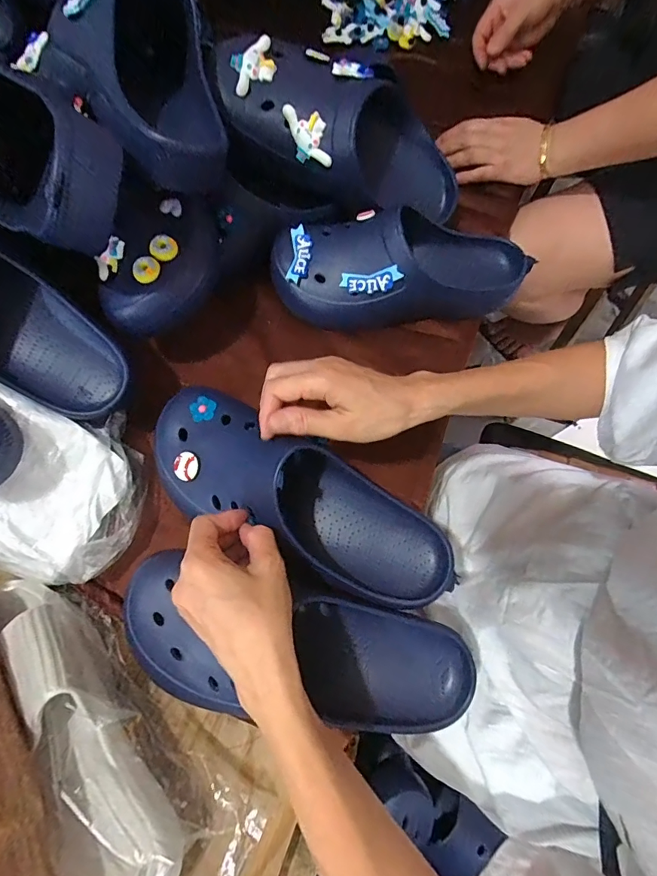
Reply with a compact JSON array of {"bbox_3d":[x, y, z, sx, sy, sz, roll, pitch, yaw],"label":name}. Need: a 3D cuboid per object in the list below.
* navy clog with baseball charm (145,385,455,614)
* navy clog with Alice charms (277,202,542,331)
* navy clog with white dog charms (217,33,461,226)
[{"bbox_3d":[-0.027,0.052,0.379,0.291,0.104,0.099,29,74,1],"label":"navy clog with baseball charm"},{"bbox_3d":[0.079,-0.186,0.464,0.274,0.077,0.104,-1,72,-1],"label":"navy clog with Alice charms"},{"bbox_3d":[0.025,-0.319,0.455,0.291,0.099,0.130,12,70,-25],"label":"navy clog with white dog charms"}]

